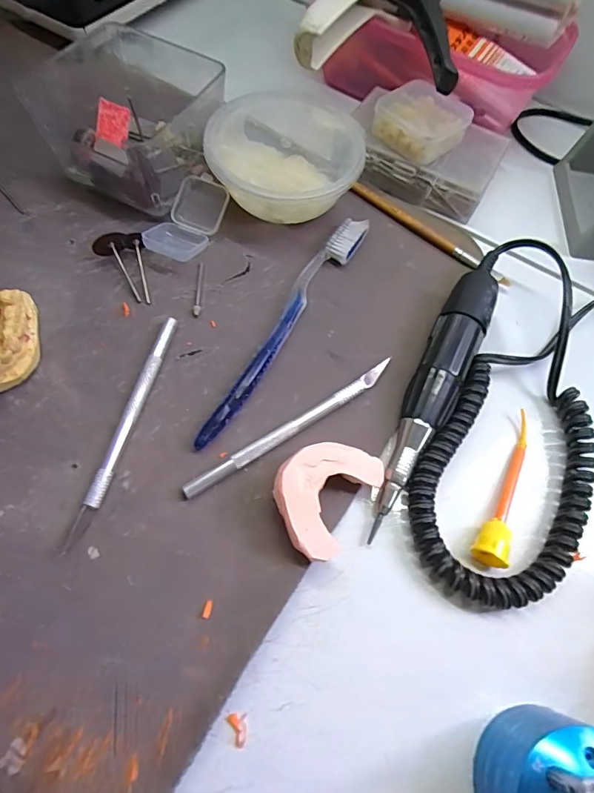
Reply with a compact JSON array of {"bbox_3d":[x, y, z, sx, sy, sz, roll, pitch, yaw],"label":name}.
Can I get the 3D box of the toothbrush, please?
[{"bbox_3d":[-0.007,-0.047,0.269,0.019,0.012,0.187,30,67,10],"label":"toothbrush"}]

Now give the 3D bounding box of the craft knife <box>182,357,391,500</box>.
[{"bbox_3d":[-0.001,0.016,0.241,0.135,0.008,0.008,-31,71,-16],"label":"craft knife"}]

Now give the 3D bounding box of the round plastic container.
[{"bbox_3d":[-0.008,-0.167,0.303,0.098,0.043,0.101,1,65,-3],"label":"round plastic container"}]

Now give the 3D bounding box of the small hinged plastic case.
[{"bbox_3d":[-0.073,-0.118,0.294,0.036,0.018,0.062,22,66,7],"label":"small hinged plastic case"}]

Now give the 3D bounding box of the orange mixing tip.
[{"bbox_3d":[0.114,0.045,0.234,0.017,0.016,0.090,24,66,8],"label":"orange mixing tip"}]

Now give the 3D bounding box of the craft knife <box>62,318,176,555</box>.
[{"bbox_3d":[-0.092,0.014,0.237,0.010,0.010,0.133,15,65,3],"label":"craft knife"}]

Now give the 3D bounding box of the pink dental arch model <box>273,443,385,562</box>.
[{"bbox_3d":[0.013,0.048,0.220,0.042,0.025,0.059,34,68,12],"label":"pink dental arch model"}]

